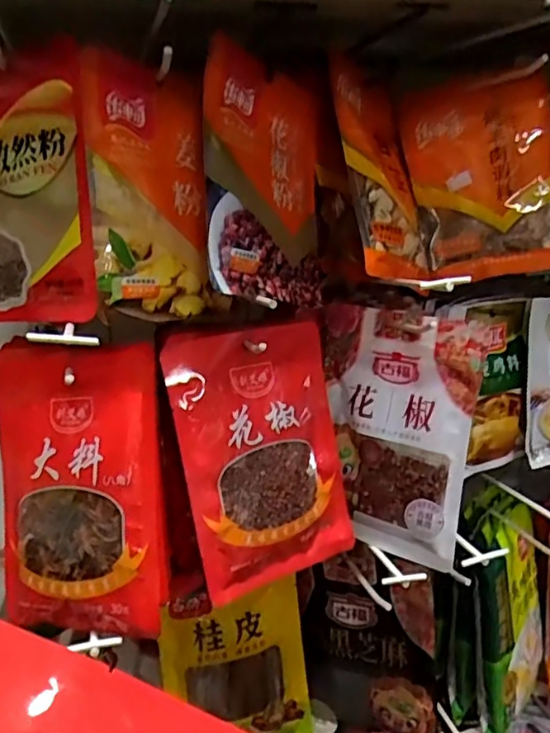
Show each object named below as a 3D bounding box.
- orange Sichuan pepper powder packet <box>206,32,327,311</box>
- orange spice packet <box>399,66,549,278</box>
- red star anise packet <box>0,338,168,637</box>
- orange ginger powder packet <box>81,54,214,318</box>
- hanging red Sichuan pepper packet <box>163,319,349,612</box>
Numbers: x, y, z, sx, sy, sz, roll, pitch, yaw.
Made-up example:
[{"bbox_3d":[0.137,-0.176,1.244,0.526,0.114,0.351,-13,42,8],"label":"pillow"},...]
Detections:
[{"bbox_3d":[-0.001,-0.139,0.448,0.018,0.175,0.124,-5,-3,40],"label":"orange Sichuan pepper powder packet"},{"bbox_3d":[0.189,-0.172,0.531,0.129,0.182,0.042,-8,10,19],"label":"orange spice packet"},{"bbox_3d":[-0.148,0.084,0.433,0.145,0.212,0.022,-12,-9,20],"label":"red star anise packet"},{"bbox_3d":[-0.090,-0.128,0.419,0.092,0.177,0.013,-7,4,-42],"label":"orange ginger powder packet"},{"bbox_3d":[-0.009,0.068,0.477,0.144,0.202,0.022,-13,1,-31],"label":"hanging red Sichuan pepper packet"}]

